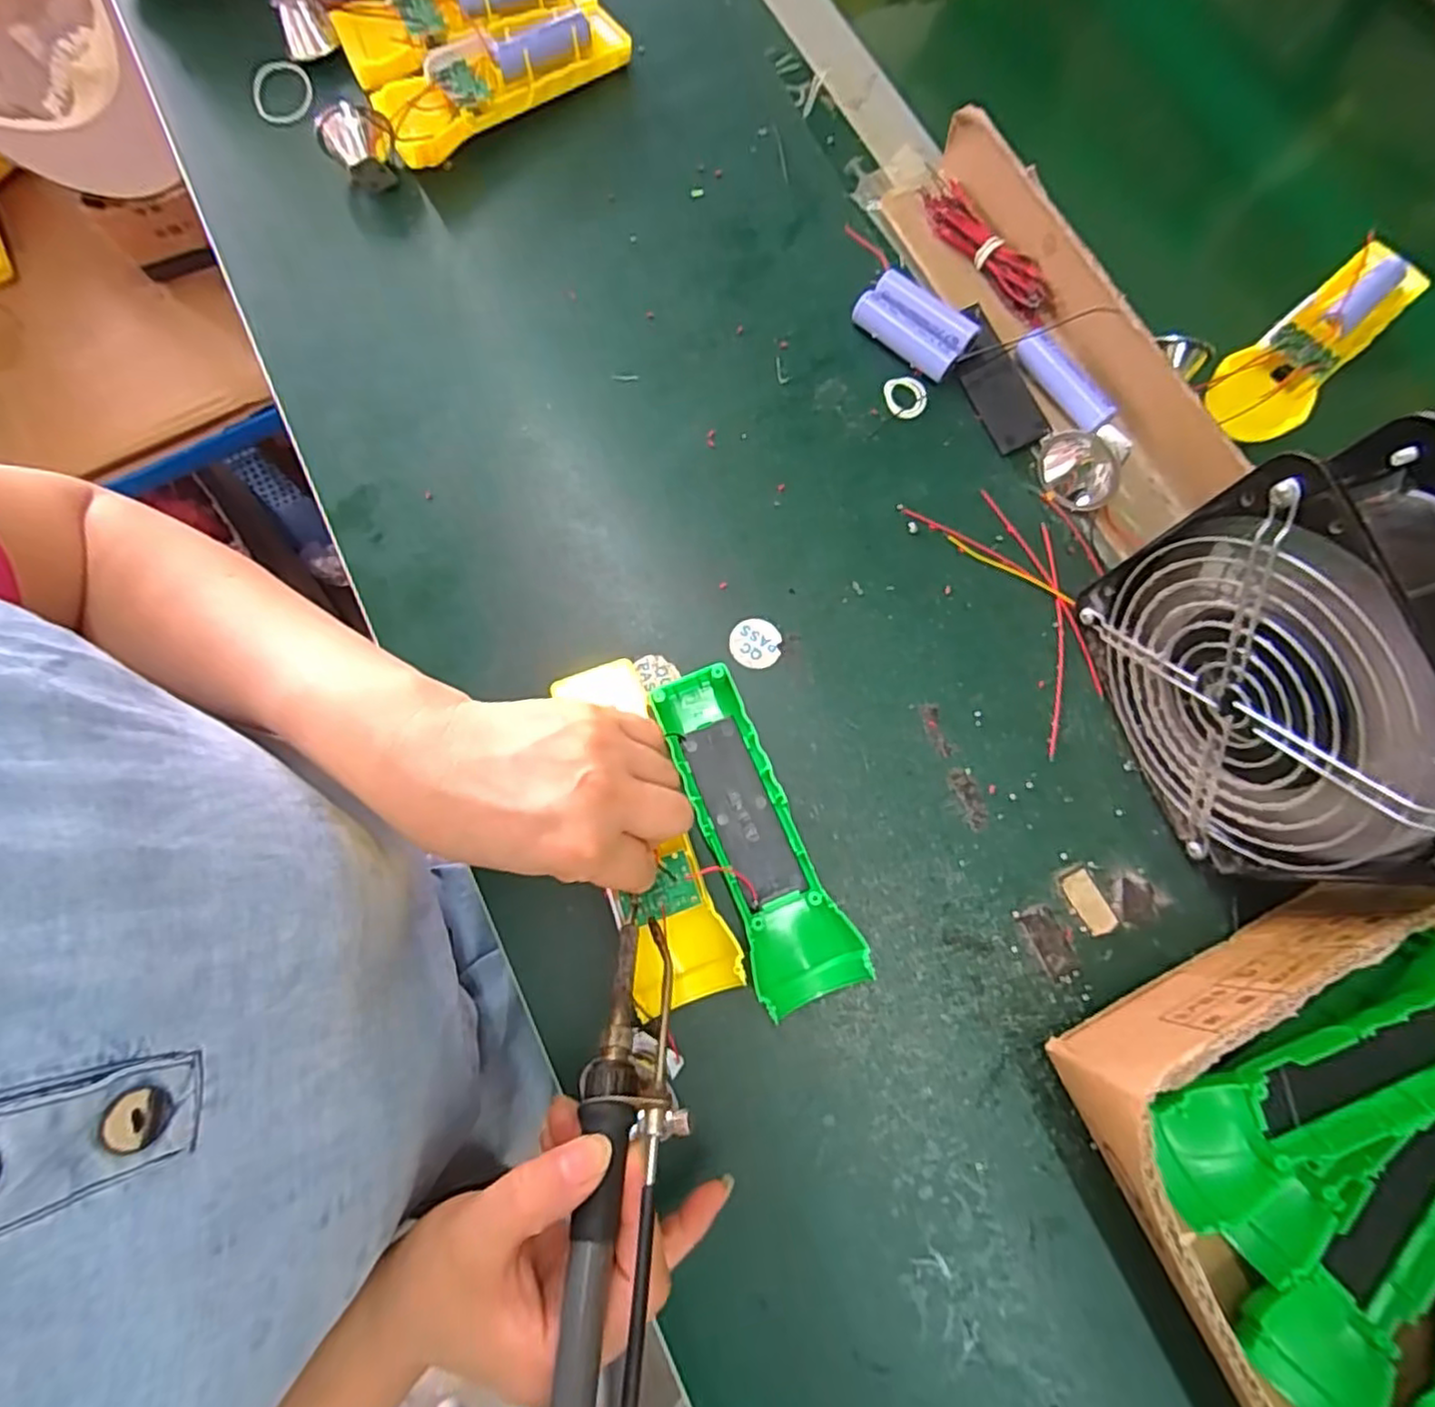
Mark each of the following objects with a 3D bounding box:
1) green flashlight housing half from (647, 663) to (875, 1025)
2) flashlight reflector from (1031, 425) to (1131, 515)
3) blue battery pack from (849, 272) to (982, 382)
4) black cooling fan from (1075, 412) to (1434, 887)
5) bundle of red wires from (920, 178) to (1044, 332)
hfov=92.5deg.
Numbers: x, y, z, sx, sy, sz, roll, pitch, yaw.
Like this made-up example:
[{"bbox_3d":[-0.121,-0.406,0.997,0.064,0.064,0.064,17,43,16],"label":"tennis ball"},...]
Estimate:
[{"bbox_3d":[0.016,0.062,0.330,0.046,0.023,0.161,-23,76,-4],"label":"green flashlight housing half"},{"bbox_3d":[0.195,-0.128,0.369,0.045,0.031,0.038,19,77,5],"label":"flashlight reflector"},{"bbox_3d":[0.113,-0.218,0.395,0.065,0.017,0.033,38,79,9],"label":"blue battery pack"},{"bbox_3d":[0.234,-0.007,0.281,0.063,0.148,0.145,-18,76,-4],"label":"black cooling fan"},{"bbox_3d":[0.157,-0.265,0.403,0.021,0.019,0.107,-30,77,-7],"label":"bundle of red wires"}]

